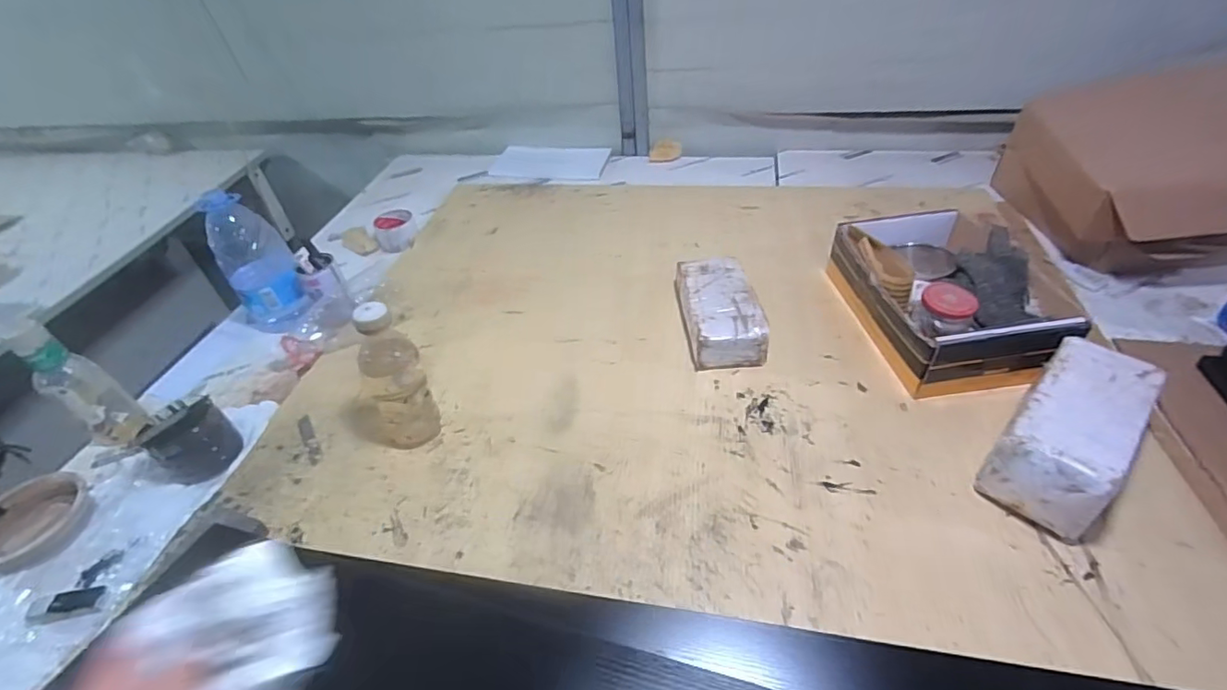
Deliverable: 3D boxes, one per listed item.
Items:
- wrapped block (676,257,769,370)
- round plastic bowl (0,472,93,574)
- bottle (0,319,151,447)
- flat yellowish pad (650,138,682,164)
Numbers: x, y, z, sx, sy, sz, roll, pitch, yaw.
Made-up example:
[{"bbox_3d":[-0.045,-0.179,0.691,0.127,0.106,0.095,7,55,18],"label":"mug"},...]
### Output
[{"bbox_3d":[0.166,-0.055,0.848,0.117,0.067,0.205,-5,42,-1],"label":"wrapped block"},{"bbox_3d":[-0.723,0.218,0.667,0.111,0.034,0.122,-3,42,2],"label":"round plastic bowl"},{"bbox_3d":[-0.732,0.055,0.737,0.055,0.193,0.068,21,48,25],"label":"bottle"},{"bbox_3d":[0.131,-0.494,1.364,0.084,0.036,0.038,0,42,5],"label":"flat yellowish pad"}]

